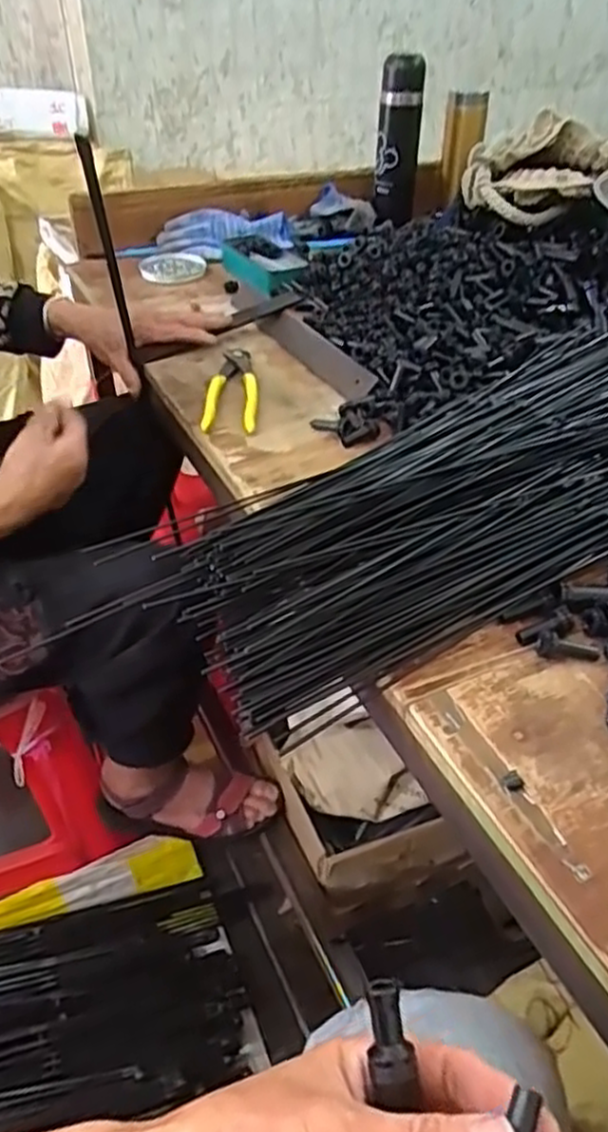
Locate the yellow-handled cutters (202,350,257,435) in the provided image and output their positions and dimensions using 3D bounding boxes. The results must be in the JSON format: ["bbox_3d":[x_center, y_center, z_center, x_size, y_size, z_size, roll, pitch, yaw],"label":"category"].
[{"bbox_3d":[-0.073,-0.187,0.783,0.050,0.011,0.167,-2,42,4],"label":"yellow-handled cutters"}]

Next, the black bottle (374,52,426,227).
[{"bbox_3d":[0.146,-0.647,1.157,0.071,0.228,0.084,1,43,8],"label":"black bottle"}]

